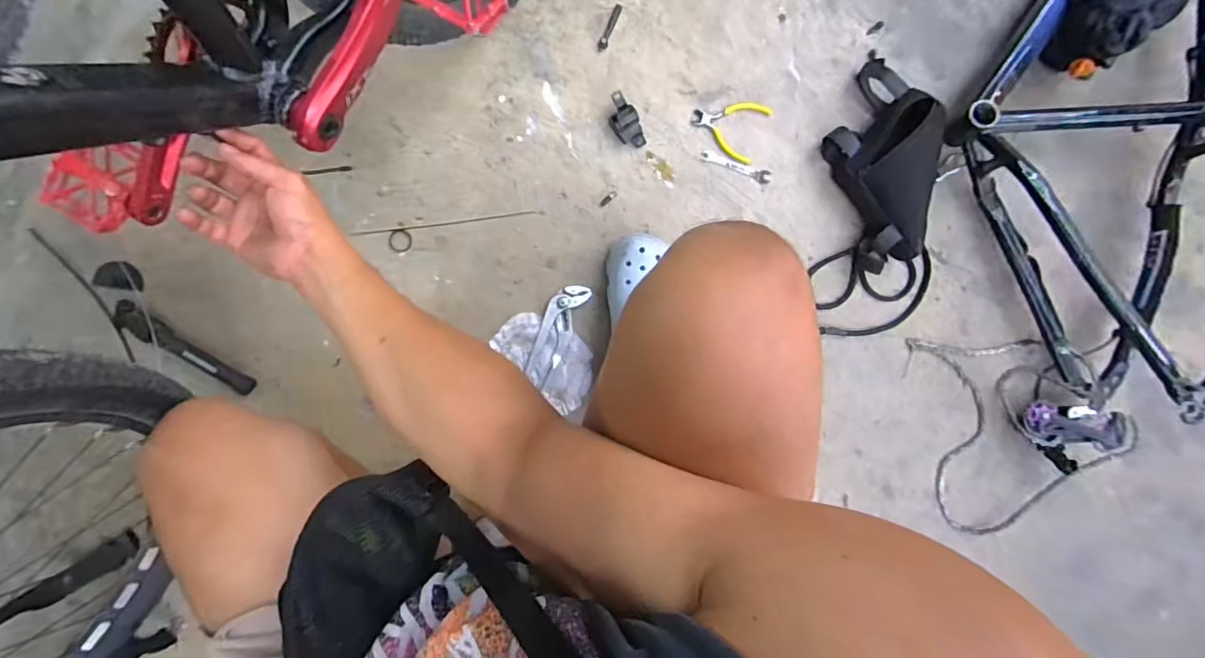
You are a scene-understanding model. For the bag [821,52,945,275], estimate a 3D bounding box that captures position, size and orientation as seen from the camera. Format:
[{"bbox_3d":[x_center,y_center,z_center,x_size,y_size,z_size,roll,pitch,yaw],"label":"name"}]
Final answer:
[{"bbox_3d":[0.440,-0.256,0.799,0.155,0.084,0.295,-20,93,-3],"label":"bag"}]

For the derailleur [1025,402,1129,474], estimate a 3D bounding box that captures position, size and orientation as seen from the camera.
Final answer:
[{"bbox_3d":[0.760,0.178,0.853,0.162,0.047,0.107,11,92,-5],"label":"derailleur"}]

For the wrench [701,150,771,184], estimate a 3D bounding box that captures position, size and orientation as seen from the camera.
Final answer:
[{"bbox_3d":[0.208,-0.254,0.815,0.110,0.008,0.020,20,90,-4],"label":"wrench"}]

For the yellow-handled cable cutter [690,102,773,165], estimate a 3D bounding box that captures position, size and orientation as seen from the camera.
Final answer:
[{"bbox_3d":[0.198,-0.322,0.810,0.107,0.017,0.097,26,90,-4],"label":"yellow-handled cable cutter"}]

